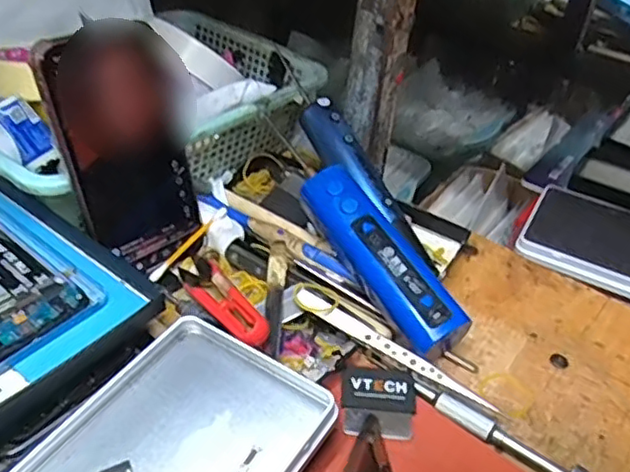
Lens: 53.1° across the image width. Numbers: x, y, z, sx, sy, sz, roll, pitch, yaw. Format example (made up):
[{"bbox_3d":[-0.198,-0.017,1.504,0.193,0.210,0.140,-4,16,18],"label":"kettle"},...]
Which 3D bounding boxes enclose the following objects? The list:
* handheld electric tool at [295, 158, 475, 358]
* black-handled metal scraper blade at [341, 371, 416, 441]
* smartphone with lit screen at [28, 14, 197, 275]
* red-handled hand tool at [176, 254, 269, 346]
[{"bbox_3d":[0.038,0.014,0.383,0.035,0.037,0.130,-22,63,-32],"label":"handheld electric tool"},{"bbox_3d":[0.034,0.090,0.339,0.038,0.008,0.037,6,37,-1],"label":"black-handled metal scraper blade"},{"bbox_3d":[-0.112,-0.050,0.372,0.069,0.138,0.014,-32,29,-32],"label":"smartphone with lit screen"},{"bbox_3d":[-0.056,0.034,0.372,0.020,0.015,0.098,-18,30,-28],"label":"red-handled hand tool"}]

